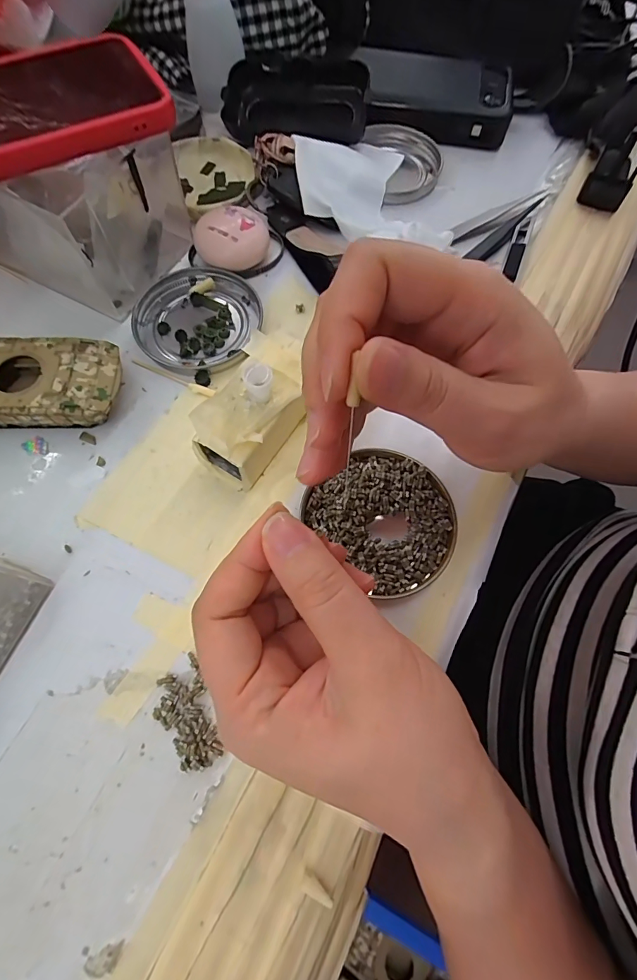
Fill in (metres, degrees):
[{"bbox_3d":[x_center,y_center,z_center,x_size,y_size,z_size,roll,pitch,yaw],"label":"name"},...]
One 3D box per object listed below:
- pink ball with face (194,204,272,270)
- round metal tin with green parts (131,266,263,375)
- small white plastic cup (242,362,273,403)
[{"bbox_3d":[-0.058,-0.168,0.276,0.048,0.023,0.040,-10,69,-5],"label":"pink ball with face"},{"bbox_3d":[-0.078,-0.109,0.263,0.075,0.007,0.076,0,70,-1],"label":"round metal tin with green parts"},{"bbox_3d":[-0.029,-0.053,0.202,0.014,0.017,0.012,-16,70,-7],"label":"small white plastic cup"}]

